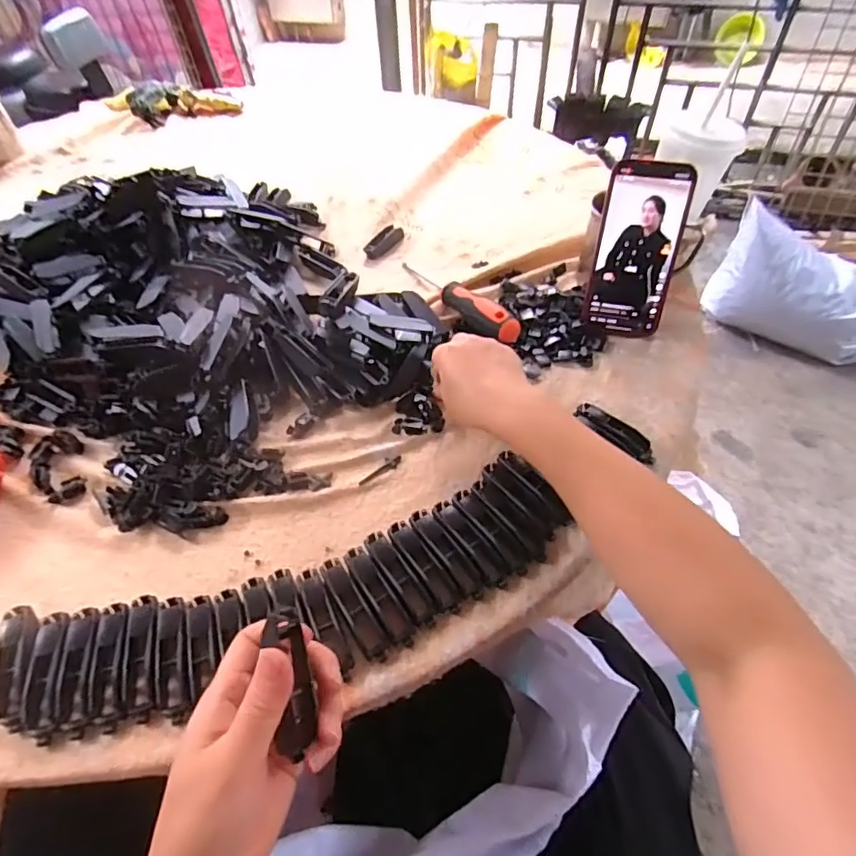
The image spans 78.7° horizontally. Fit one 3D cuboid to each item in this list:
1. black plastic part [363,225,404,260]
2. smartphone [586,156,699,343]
[{"bbox_3d":[-0.052,-0.232,0.644,0.019,0.016,0.065,31,58,24],"label":"black plastic part"},{"bbox_3d":[0.201,-0.171,0.506,0.074,0.156,0.006,10,24,13],"label":"smartphone"}]

